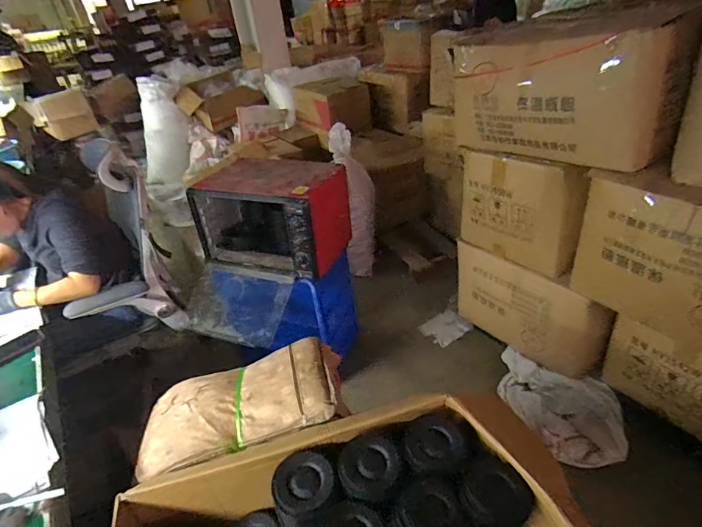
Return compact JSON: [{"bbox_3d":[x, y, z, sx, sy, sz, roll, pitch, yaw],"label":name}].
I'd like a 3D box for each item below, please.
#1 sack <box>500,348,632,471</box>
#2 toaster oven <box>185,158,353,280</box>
[{"bbox_3d":[0.776,0.536,1.638,0.222,0.234,0.526,-29,38,-29],"label":"sack"},{"bbox_3d":[-0.302,-0.197,1.703,0.579,0.396,0.362,9,36,20],"label":"toaster oven"}]

